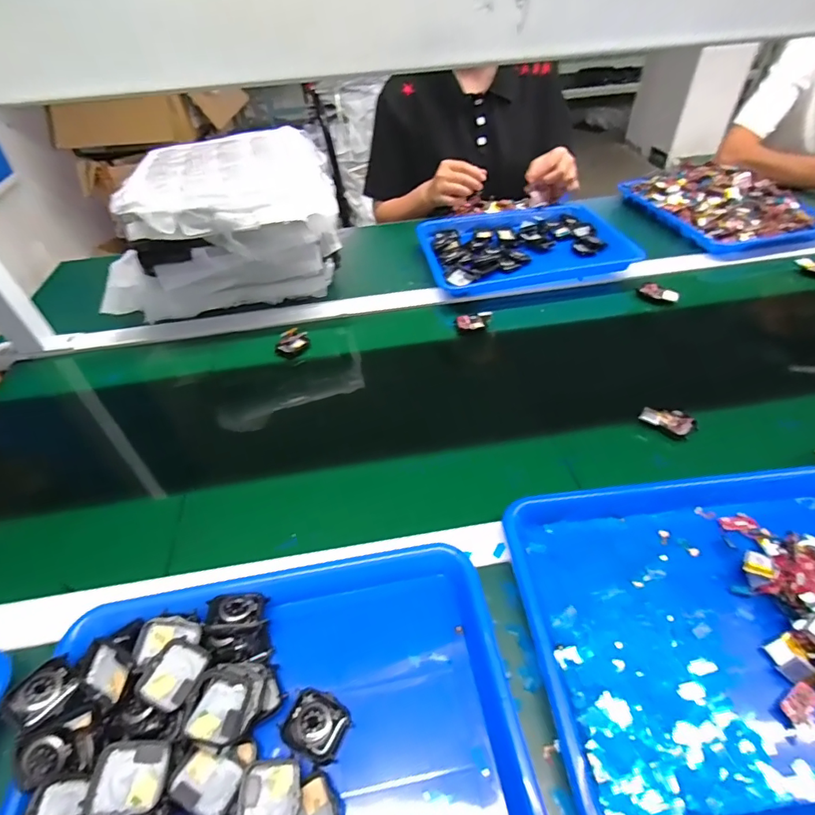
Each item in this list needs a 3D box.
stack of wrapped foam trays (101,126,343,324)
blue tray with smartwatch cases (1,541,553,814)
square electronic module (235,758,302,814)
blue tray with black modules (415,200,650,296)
[{"bbox_3d":[-0.294,-0.282,0.734,0.344,0.194,0.260,-13,46,-8],"label":"stack of wrapped foam trays"},{"bbox_3d":[-0.091,0.233,0.313,0.335,0.046,0.253,-11,46,-6],"label":"blue tray with smartwatch cases"},{"bbox_3d":[-0.088,0.251,0.293,0.039,0.009,0.042,-8,46,-4],"label":"square electronic module"},{"bbox_3d":[0.193,-0.291,0.825,0.333,0.036,0.256,-8,46,-3],"label":"blue tray with black modules"}]

